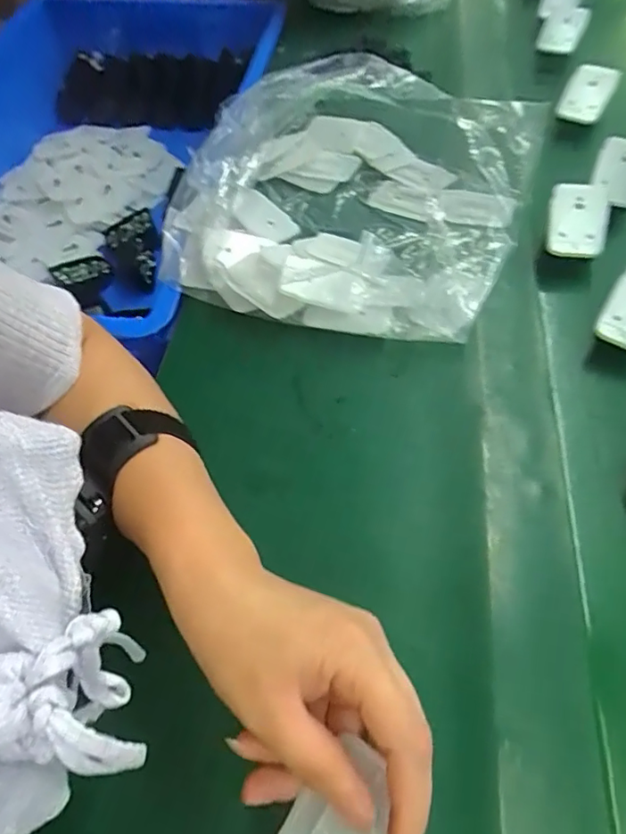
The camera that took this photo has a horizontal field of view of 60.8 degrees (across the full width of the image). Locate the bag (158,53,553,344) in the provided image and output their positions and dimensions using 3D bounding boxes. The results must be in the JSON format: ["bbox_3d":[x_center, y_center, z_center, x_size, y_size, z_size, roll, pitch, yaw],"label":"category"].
[{"bbox_3d":[0.028,-0.202,0.460,0.290,0.096,0.270,23,62,18],"label":"bag"}]

